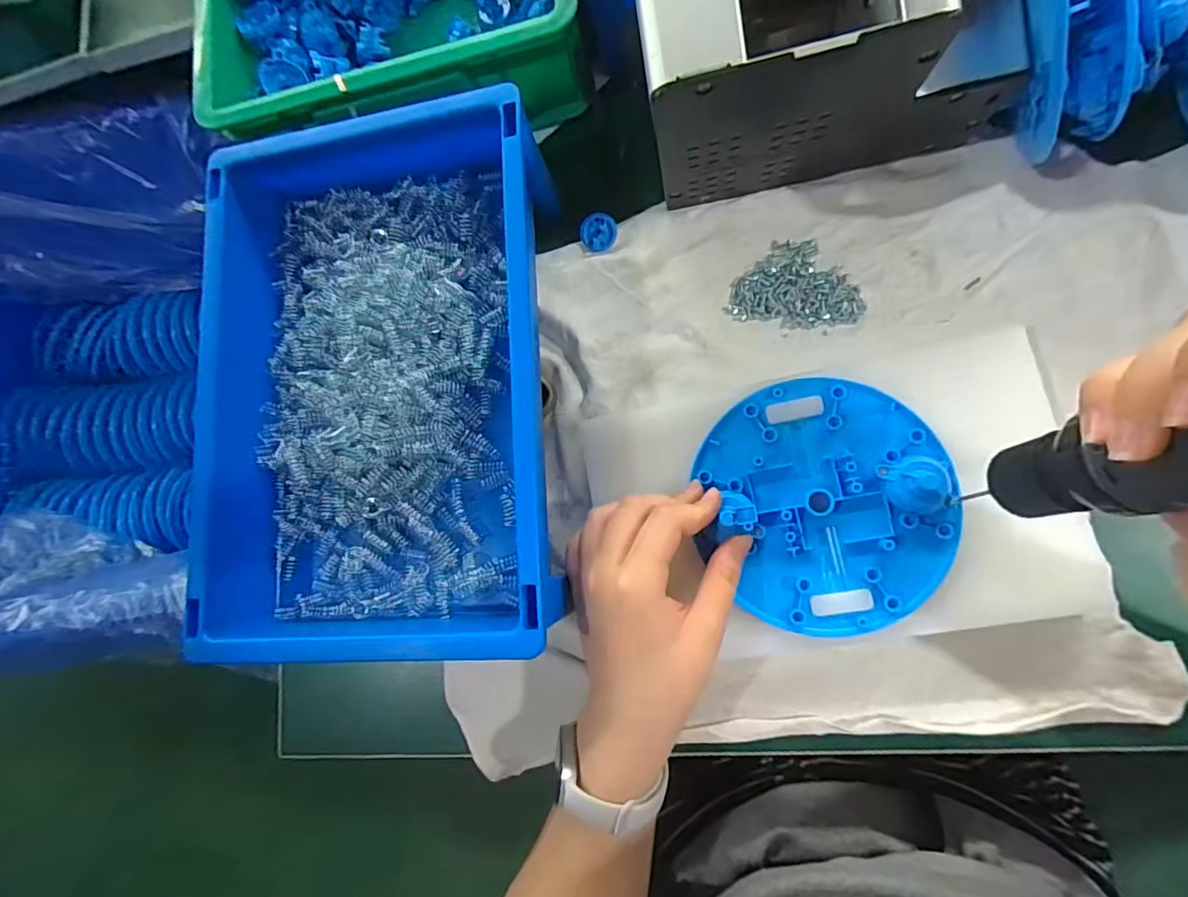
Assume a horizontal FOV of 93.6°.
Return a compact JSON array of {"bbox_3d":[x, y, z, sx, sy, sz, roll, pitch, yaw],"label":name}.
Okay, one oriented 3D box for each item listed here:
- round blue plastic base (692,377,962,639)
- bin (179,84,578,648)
[{"bbox_3d":[0.123,0.029,0.298,0.124,0.027,0.132,0,85,5],"label":"round blue plastic base"},{"bbox_3d":[-0.128,-0.045,0.339,0.210,0.073,0.334,-4,83,8],"label":"bin"}]

